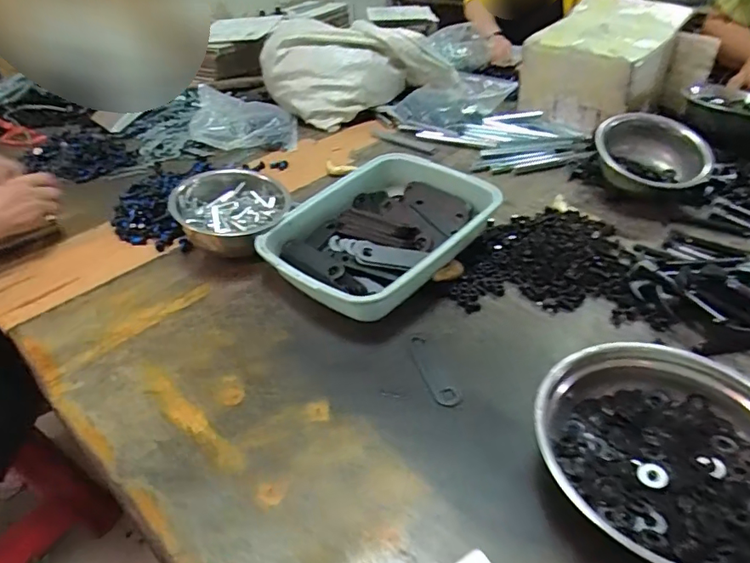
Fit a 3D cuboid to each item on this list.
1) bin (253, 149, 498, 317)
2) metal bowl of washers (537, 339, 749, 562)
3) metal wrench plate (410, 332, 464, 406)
[{"bbox_3d":[0.016,-0.074,0.743,0.243,0.076,0.345,24,45,32],"label":"bin"},{"bbox_3d":[0.254,0.152,0.433,0.198,0.074,0.217,-3,37,2],"label":"metal bowl of washers"},{"bbox_3d":[0.065,0.098,0.576,0.031,0.004,0.109,-14,38,-13],"label":"metal wrench plate"}]

